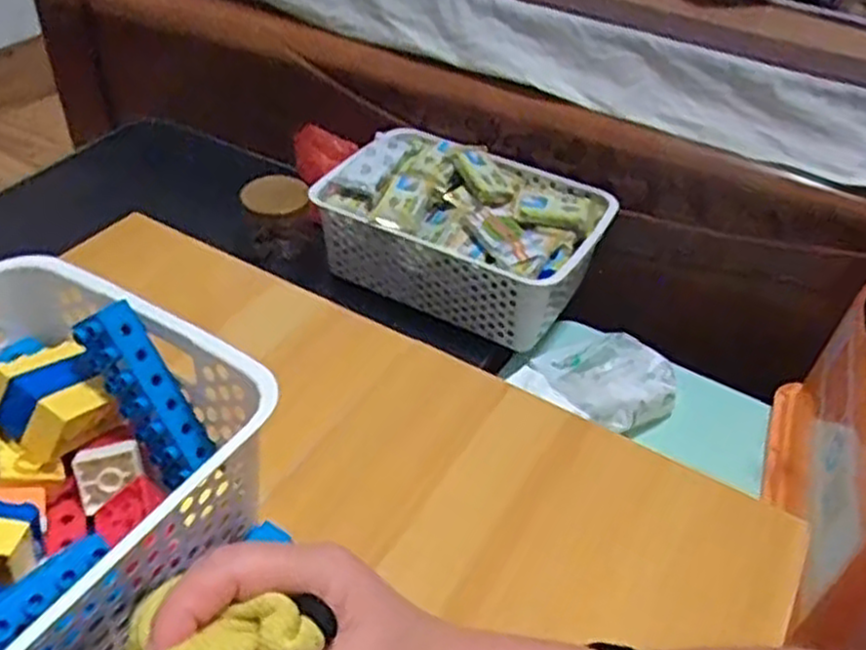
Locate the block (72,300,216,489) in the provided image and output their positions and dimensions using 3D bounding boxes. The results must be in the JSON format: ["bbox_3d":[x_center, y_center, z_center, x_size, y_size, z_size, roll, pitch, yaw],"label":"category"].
[{"bbox_3d":[-0.163,0.039,0.438,0.030,0.032,0.100,-33,98,-35],"label":"block"}]

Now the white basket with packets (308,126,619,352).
[{"bbox_3d":[0.035,-0.116,0.917,0.300,0.111,0.216,24,45,20],"label":"white basket with packets"}]

